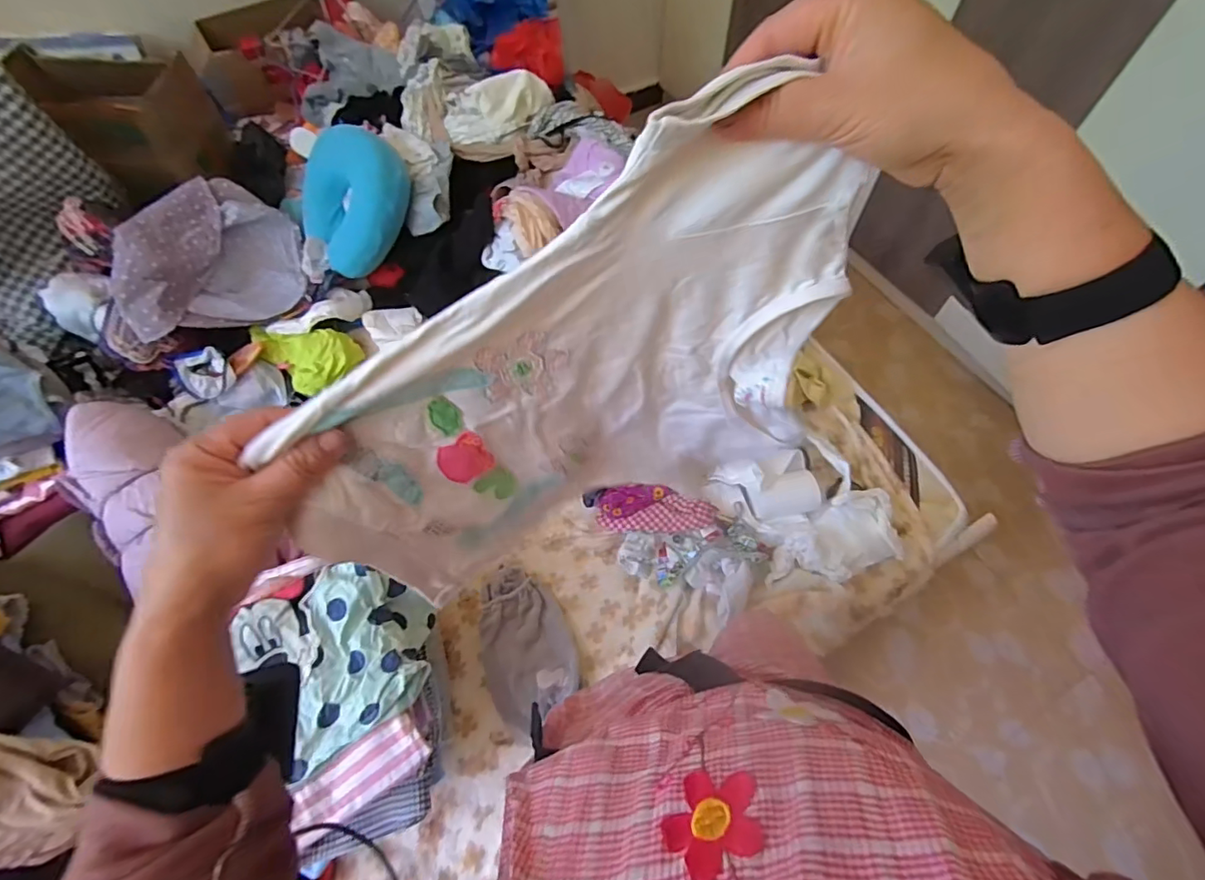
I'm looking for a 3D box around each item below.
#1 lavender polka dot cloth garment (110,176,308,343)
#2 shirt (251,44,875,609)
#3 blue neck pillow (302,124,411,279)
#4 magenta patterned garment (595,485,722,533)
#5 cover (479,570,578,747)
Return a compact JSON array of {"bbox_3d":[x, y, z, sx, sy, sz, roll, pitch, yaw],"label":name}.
[{"bbox_3d":[-0.790,-0.362,1.082,0.325,0.192,0.306,-33,66,-16],"label":"lavender polka dot cloth garment"},{"bbox_3d":[-0.022,-0.020,0.359,0.342,0.333,0.081,-16,62,-8],"label":"shirt"},{"bbox_3d":[-0.522,-0.510,1.096,0.267,0.095,0.283,-45,77,21],"label":"blue neck pillow"},{"bbox_3d":[0.092,0.116,0.905,0.198,0.050,0.088,1,61,2],"label":"magenta patterned garment"},{"bbox_3d":[-0.117,0.315,0.819,0.137,0.033,0.250,-14,62,-6],"label":"cover"}]

